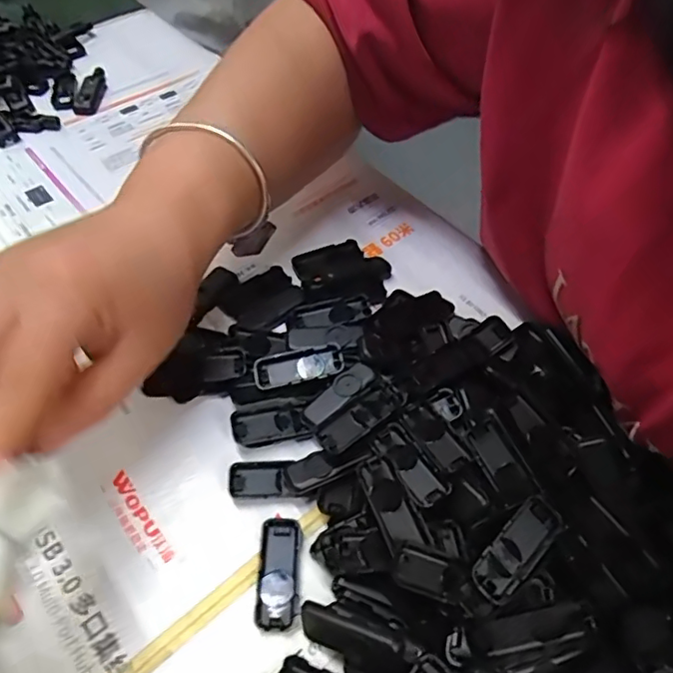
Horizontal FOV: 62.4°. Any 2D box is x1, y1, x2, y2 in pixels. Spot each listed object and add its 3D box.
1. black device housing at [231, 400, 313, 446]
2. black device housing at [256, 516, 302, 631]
[{"bbox_3d":[-0.034,0.045,0.284,0.037,0.013,0.017,-11,55,-10],"label":"black device housing"},{"bbox_3d":[-0.026,0.105,0.247,0.018,0.006,0.046,1,54,-1],"label":"black device housing"}]

